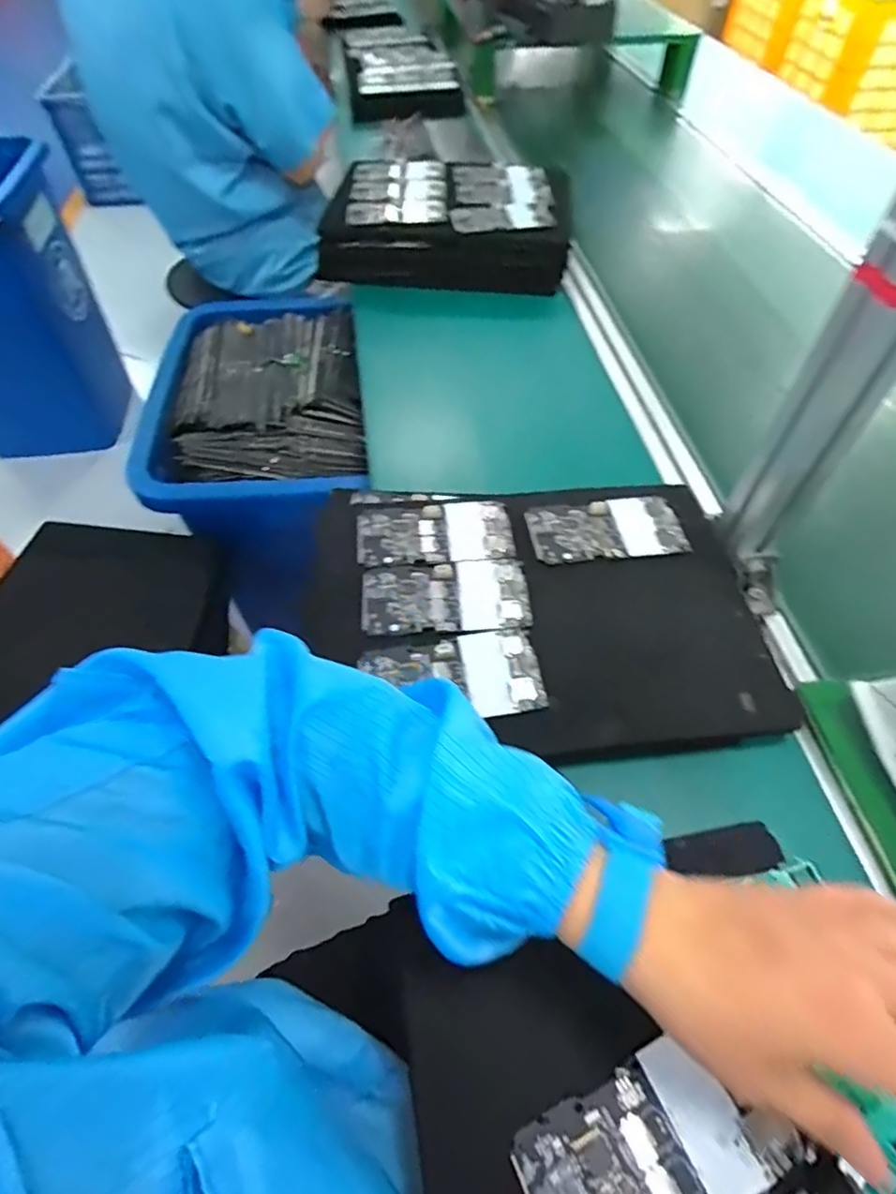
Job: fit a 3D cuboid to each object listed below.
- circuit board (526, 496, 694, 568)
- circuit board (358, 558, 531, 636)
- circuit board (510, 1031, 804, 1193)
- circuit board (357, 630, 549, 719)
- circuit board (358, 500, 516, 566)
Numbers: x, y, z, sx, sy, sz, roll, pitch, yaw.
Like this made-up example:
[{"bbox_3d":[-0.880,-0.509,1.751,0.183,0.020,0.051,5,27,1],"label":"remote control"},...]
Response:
[{"bbox_3d":[0.138,-0.060,0.511,0.131,0.009,0.066,-6,55,-5],"label":"circuit board"},{"bbox_3d":[-0.002,-0.001,0.470,0.132,0.004,0.066,-2,55,-1],"label":"circuit board"},{"bbox_3d":[0.098,0.270,0.283,0.121,0.006,0.067,-21,58,-15],"label":"circuit board"},{"bbox_3d":[0.005,0.061,0.431,0.124,0.004,0.066,-10,59,-5],"label":"circuit board"},{"bbox_3d":[-0.011,-0.057,0.508,0.131,0.004,0.067,-5,55,-4],"label":"circuit board"}]

